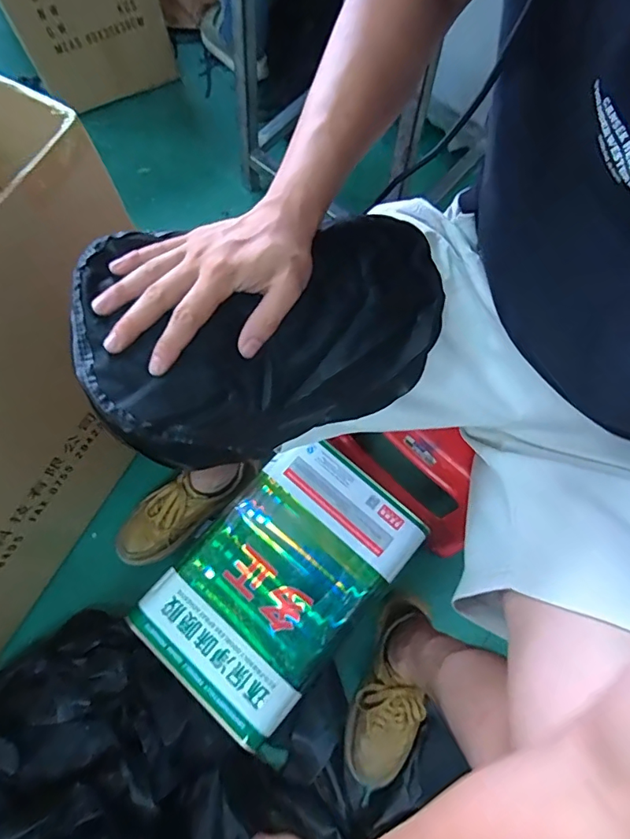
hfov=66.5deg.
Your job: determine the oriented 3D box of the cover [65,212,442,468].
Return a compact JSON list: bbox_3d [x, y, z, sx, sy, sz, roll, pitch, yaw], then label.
[{"bbox_3d":[-0.037,-0.087,0.425,0.309,0.089,0.188,-22,74,-9],"label":"cover"}]

